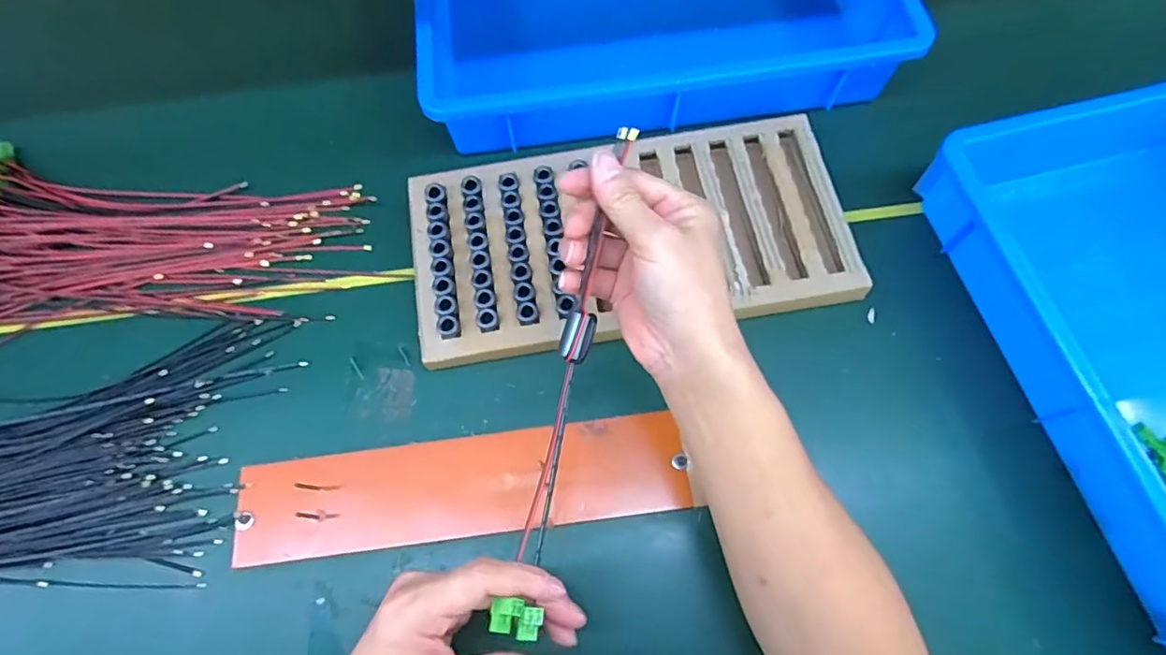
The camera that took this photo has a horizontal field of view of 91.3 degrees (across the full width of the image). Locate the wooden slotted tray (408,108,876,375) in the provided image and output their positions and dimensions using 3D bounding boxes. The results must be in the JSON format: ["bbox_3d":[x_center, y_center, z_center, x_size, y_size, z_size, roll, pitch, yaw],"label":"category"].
[{"bbox_3d":[0.040,-0.077,0.492,0.364,0.034,0.178,-9,69,-2],"label":"wooden slotted tray"}]

